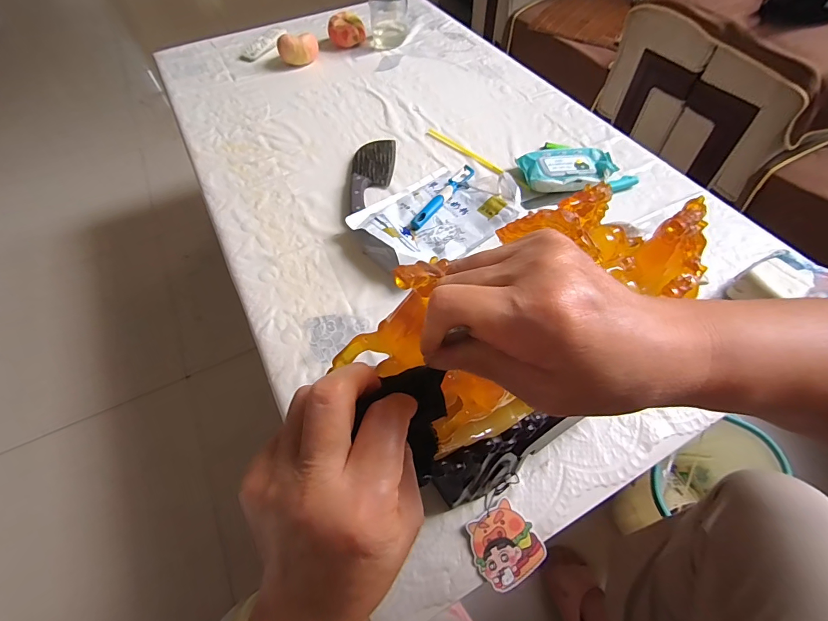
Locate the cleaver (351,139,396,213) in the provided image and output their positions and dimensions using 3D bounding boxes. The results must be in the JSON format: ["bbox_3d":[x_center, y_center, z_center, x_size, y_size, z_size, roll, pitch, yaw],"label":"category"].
[{"bbox_3d":[-0.078,-0.260,0.745,0.074,0.022,0.227,1,56,2],"label":"cleaver"}]

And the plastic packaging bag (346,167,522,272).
[{"bbox_3d":[0.040,-0.171,0.669,0.272,0.043,0.179,-35,63,-21],"label":"plastic packaging bag"}]

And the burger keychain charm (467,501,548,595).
[{"bbox_3d":[0.094,0.243,0.411,0.067,0.004,0.067,-27,66,-15],"label":"burger keychain charm"}]

